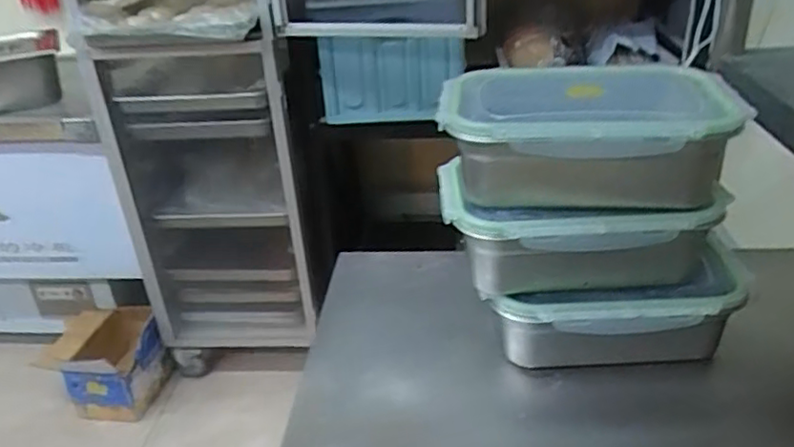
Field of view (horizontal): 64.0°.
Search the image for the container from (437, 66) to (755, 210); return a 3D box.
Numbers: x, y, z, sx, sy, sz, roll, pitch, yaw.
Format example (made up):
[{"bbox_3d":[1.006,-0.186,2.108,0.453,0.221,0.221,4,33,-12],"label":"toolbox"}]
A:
[{"bbox_3d":[0.195,-0.094,0.681,0.288,0.095,0.201,2,29,10],"label":"container"}]

